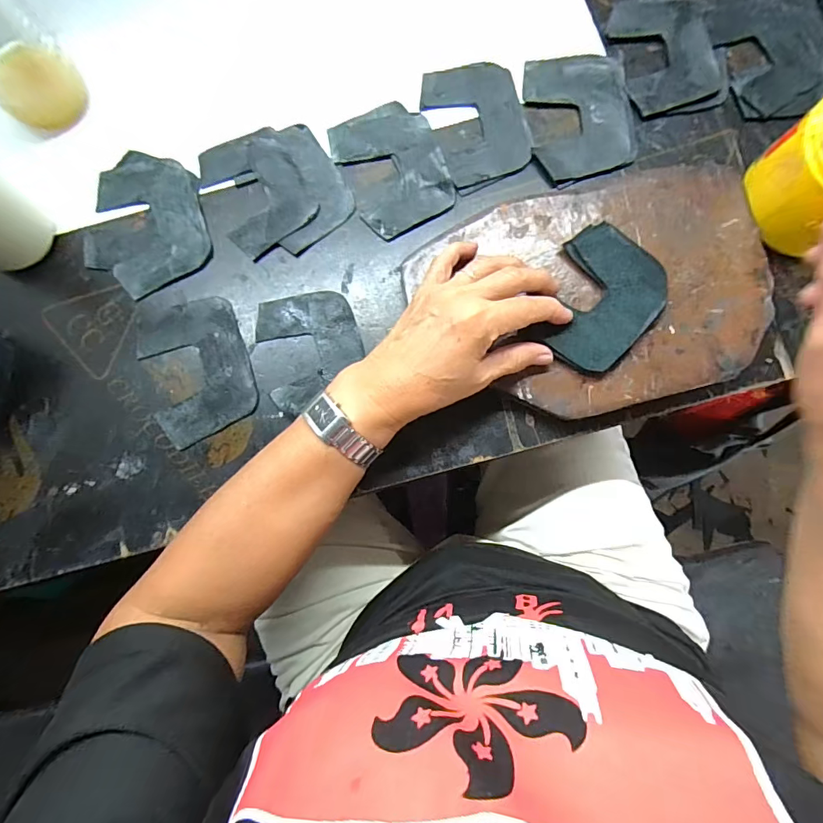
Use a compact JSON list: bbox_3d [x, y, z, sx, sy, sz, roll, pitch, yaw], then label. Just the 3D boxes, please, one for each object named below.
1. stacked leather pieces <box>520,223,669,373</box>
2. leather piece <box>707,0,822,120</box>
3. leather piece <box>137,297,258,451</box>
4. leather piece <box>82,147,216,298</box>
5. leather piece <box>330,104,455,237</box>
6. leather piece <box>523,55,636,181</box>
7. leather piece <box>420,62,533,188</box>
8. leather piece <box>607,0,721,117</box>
[{"bbox_3d":[0.140,-0.082,0.320,0.079,0.005,0.106,25,84,4],"label":"stacked leather pieces"},{"bbox_3d":[0.304,-0.310,0.370,0.098,0.005,0.131,-5,81,-1],"label":"leather piece"},{"bbox_3d":[-0.167,-0.036,0.341,0.078,0.006,0.111,-16,83,-1],"label":"leather piece"},{"bbox_3d":[-0.213,-0.152,0.355,0.102,0.010,0.104,0,86,-3],"label":"leather piece"},{"bbox_3d":[-0.014,-0.203,0.360,0.080,0.005,0.105,-25,83,-2],"label":"leather piece"},{"bbox_3d":[0.140,-0.247,0.363,0.081,0.005,0.106,-7,83,0],"label":"leather piece"},{"bbox_3d":[0.056,-0.244,0.365,0.075,0.005,0.102,-20,83,-1],"label":"leather piece"},{"bbox_3d":[0.214,-0.307,0.368,0.081,0.006,0.108,-14,83,-1],"label":"leather piece"}]

